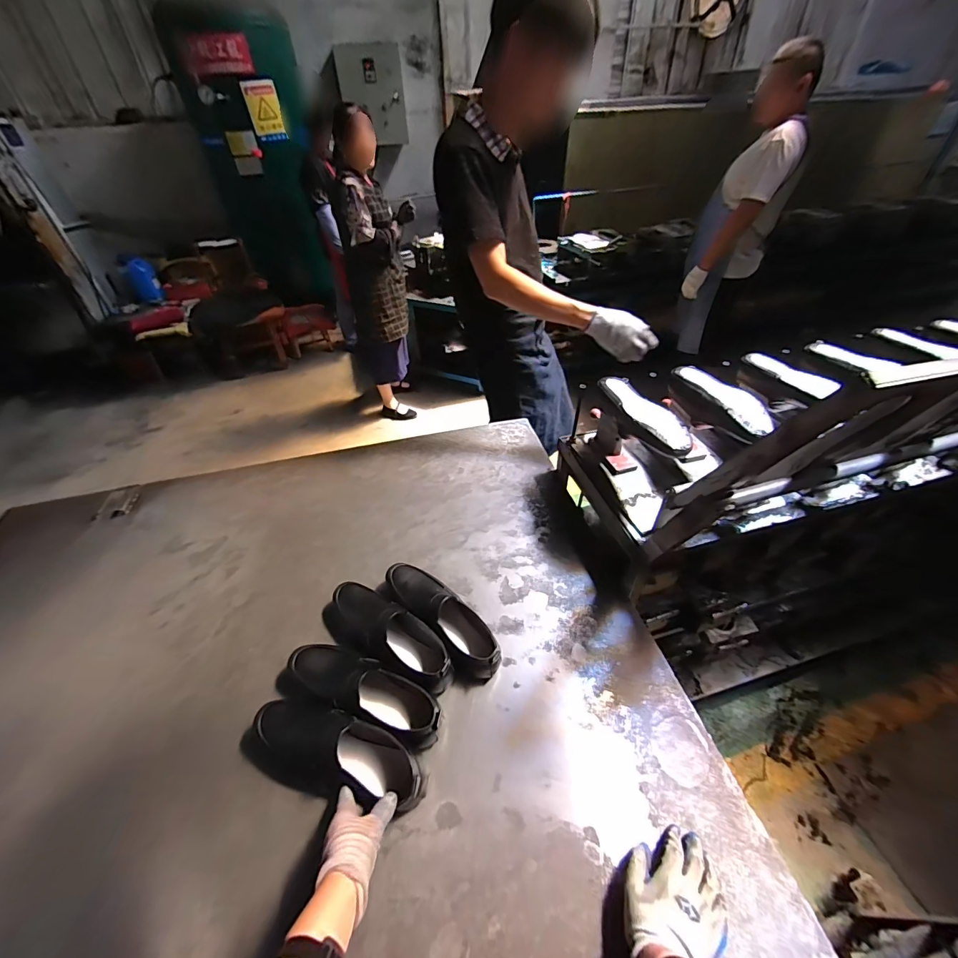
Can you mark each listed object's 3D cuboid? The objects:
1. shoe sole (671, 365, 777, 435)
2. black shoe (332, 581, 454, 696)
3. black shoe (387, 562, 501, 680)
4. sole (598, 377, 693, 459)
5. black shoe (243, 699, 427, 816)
[{"bbox_3d":[0.527,-0.177,0.882,0.077,0.024,0.285,-9,43,-7],"label":"shoe sole"},{"bbox_3d":[-0.167,0.279,0.738,0.278,0.079,0.101,24,49,25],"label":"black shoe"},{"bbox_3d":[-0.077,0.257,0.783,0.085,0.084,0.289,-34,51,-29],"label":"black shoe"},{"bbox_3d":[0.339,-0.138,0.860,0.081,0.042,0.276,-13,44,-11],"label":"sole"},{"bbox_3d":[-0.229,0.418,0.626,0.291,0.087,0.108,5,43,12],"label":"black shoe"}]

